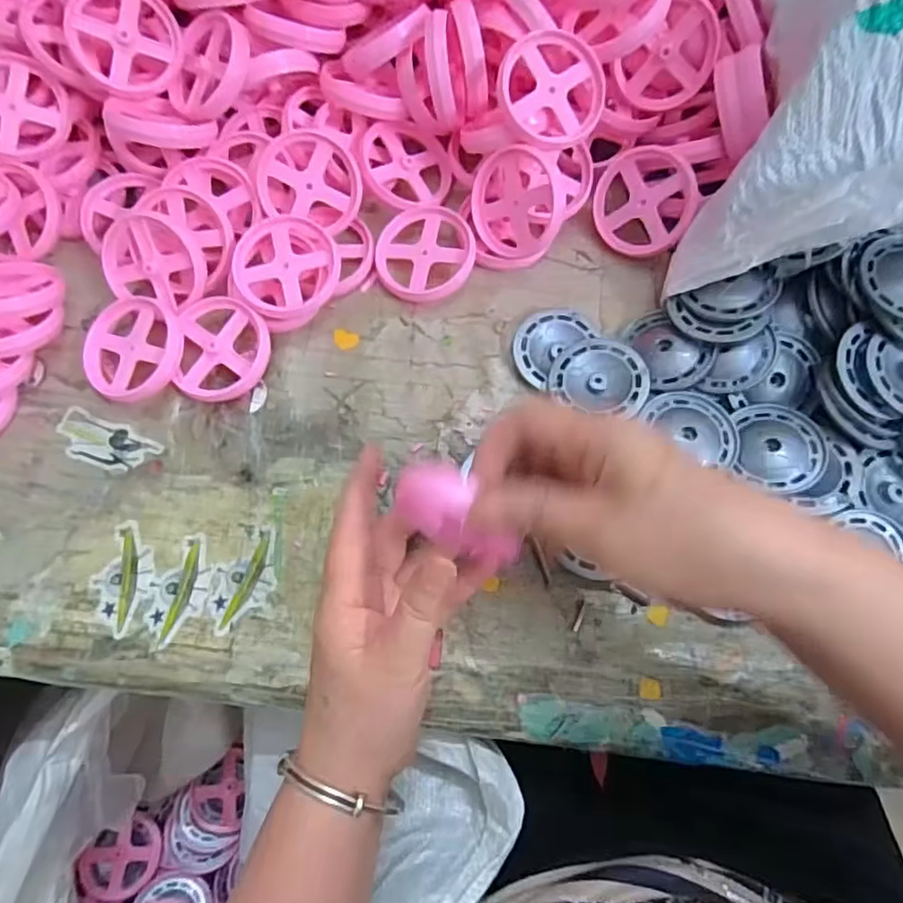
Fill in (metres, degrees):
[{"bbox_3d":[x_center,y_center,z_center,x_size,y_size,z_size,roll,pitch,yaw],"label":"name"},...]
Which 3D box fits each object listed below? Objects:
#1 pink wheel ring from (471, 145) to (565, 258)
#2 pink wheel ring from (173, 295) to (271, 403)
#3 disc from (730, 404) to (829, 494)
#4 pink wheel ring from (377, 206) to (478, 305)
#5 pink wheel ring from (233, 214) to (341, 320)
[{"bbox_3d":[0.041,-0.153,0.387,0.063,0.063,0.009,21,37,34],"label":"pink wheel ring"},{"bbox_3d":[-0.138,-0.063,0.380,0.054,0.015,0.065,1,71,0],"label":"pink wheel ring"},{"bbox_3d":[0.187,-0.003,0.356,0.047,0.008,0.053,8,71,3],"label":"disc"},{"bbox_3d":[-0.017,-0.129,0.405,0.063,0.014,0.062,0,71,0],"label":"pink wheel ring"},{"bbox_3d":[-0.102,-0.116,0.385,0.060,0.012,0.067,-26,73,-8],"label":"pink wheel ring"}]

